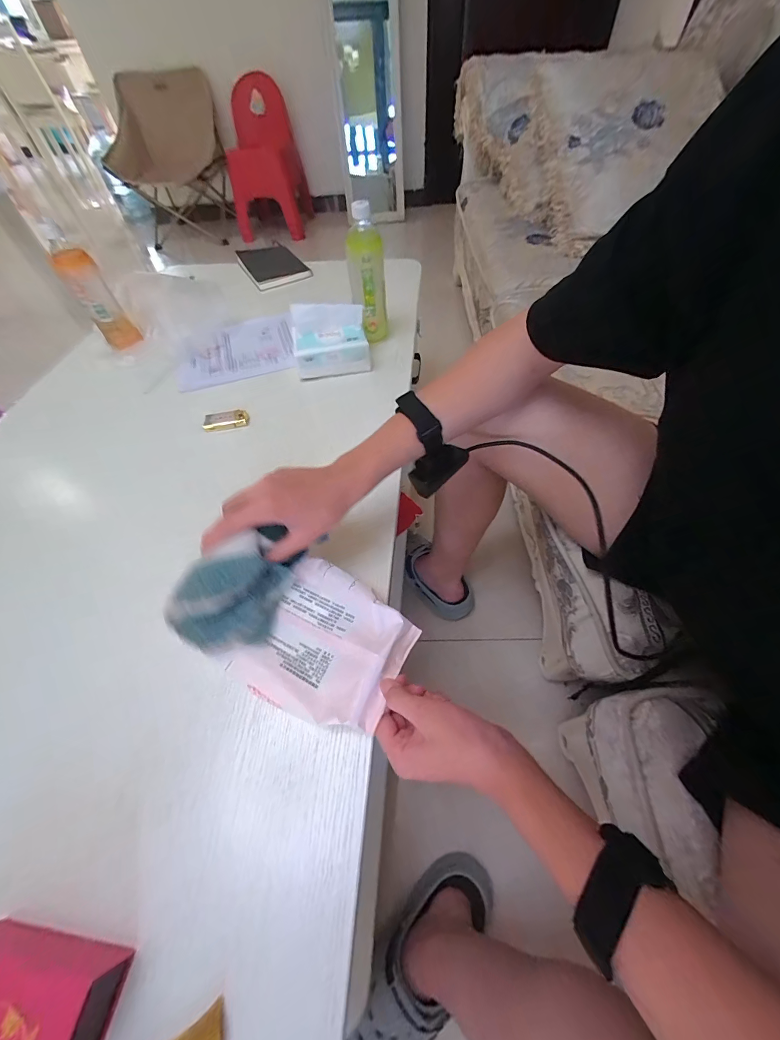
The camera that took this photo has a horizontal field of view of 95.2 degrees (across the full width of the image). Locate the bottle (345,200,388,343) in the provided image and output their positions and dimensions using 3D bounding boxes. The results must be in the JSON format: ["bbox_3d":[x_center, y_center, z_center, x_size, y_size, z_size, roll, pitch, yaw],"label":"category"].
[{"bbox_3d":[-0.040,-0.432,0.641,0.058,0.196,0.072,-2,55,3],"label":"bottle"}]

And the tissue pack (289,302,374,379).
[{"bbox_3d":[-0.108,-0.322,0.638,0.130,0.098,0.073,-9,55,-3],"label":"tissue pack"}]

